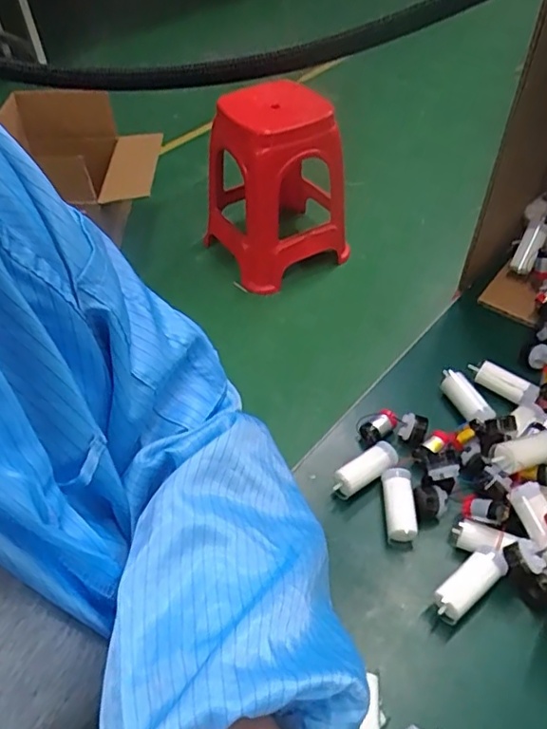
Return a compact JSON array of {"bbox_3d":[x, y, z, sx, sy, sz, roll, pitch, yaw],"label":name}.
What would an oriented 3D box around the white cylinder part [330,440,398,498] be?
[{"bbox_3d":[0.067,0.077,0.419,0.051,0.018,0.020,-30,53,-24],"label":"white cylinder part"}]

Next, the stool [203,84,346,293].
[{"bbox_3d":[0.022,-0.513,1.673,0.366,0.452,0.382,-25,51,-20],"label":"stool"}]

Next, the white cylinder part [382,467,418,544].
[{"bbox_3d":[0.087,0.099,0.407,0.020,0.018,0.049,-1,47,1],"label":"white cylinder part"}]

